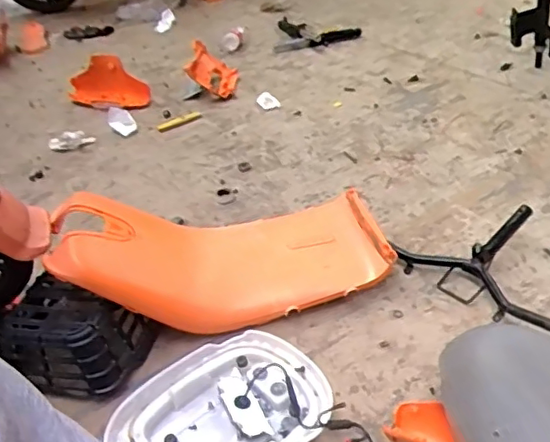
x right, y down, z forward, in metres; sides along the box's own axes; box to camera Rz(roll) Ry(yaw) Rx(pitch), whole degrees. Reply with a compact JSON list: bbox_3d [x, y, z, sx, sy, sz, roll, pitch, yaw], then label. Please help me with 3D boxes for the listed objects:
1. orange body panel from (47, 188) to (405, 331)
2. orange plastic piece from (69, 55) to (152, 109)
[{"bbox_3d":[-0.104,0.059,1.159,0.619,0.158,0.276,-3,37,-18],"label":"orange body panel"},{"bbox_3d":[-0.477,-0.403,1.708,0.267,0.139,0.037,9,7,21],"label":"orange plastic piece"}]

